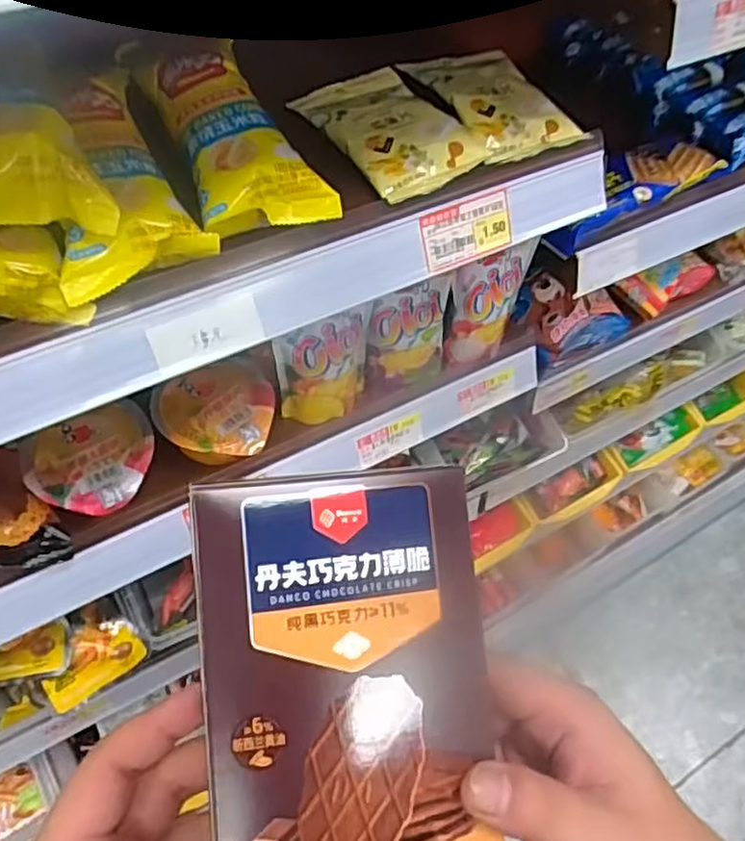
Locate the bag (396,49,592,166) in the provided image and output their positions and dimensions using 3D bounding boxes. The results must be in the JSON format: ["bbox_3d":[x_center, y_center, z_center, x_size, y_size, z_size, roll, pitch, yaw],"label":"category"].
[{"bbox_3d":[0.087,-0.238,0.515,0.086,0.013,0.137,-19,59,-18],"label":"bag"}]

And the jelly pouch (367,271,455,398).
[{"bbox_3d":[0.032,-0.069,0.578,0.072,0.101,0.024,-16,58,-16],"label":"jelly pouch"}]

